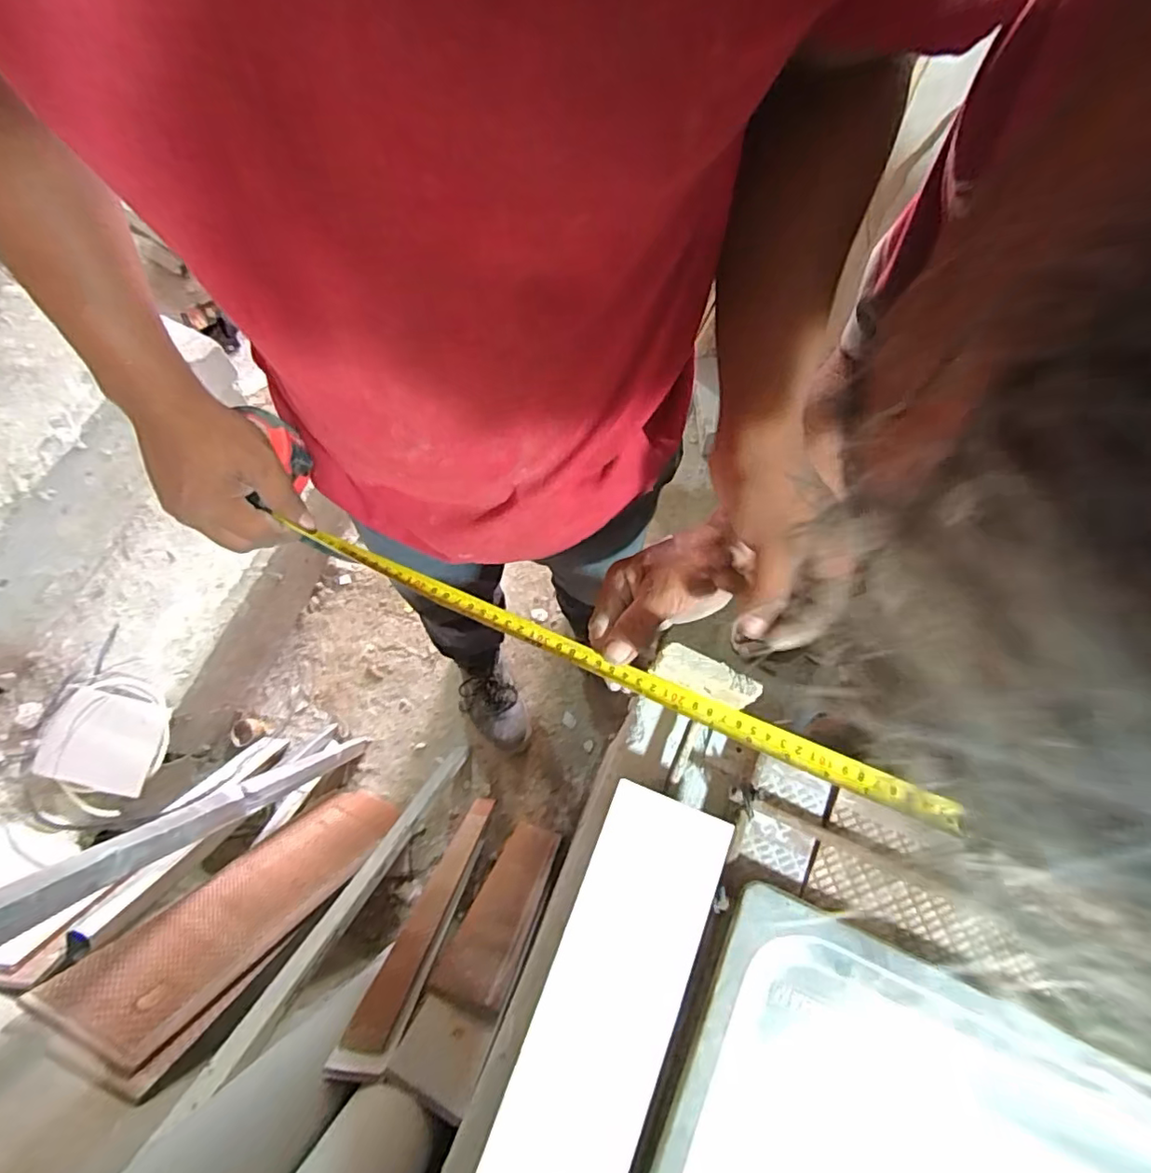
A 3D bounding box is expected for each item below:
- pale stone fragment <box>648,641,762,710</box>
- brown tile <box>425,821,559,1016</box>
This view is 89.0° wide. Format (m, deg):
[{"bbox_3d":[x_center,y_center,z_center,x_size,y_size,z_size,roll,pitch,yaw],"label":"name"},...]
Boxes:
[{"bbox_3d":[0.078,0.055,0.357,0.063,0.057,0.013,21,74,8],"label":"pale stone fragment"},{"bbox_3d":[-0.096,0.450,0.865,0.094,0.477,0.015,15,89,5],"label":"brown tile"}]

